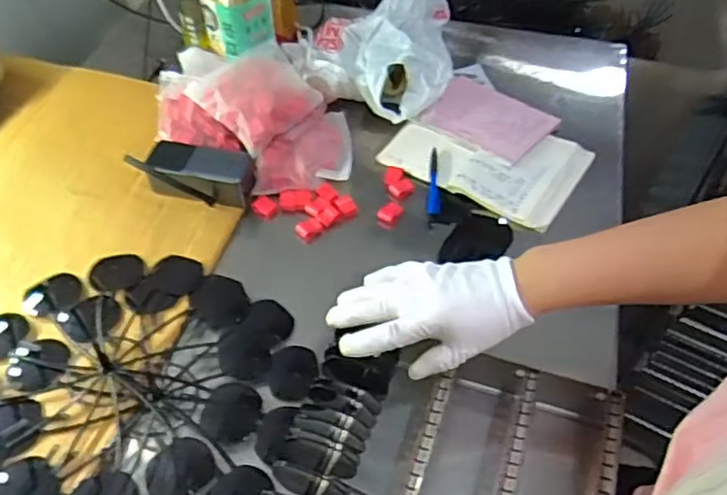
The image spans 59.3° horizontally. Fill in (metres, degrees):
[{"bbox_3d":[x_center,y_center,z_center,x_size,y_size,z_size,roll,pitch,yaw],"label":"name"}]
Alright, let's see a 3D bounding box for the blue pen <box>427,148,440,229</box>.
[{"bbox_3d":[0.093,-0.081,0.835,0.015,0.010,0.136,4,49,4],"label":"blue pen"}]

